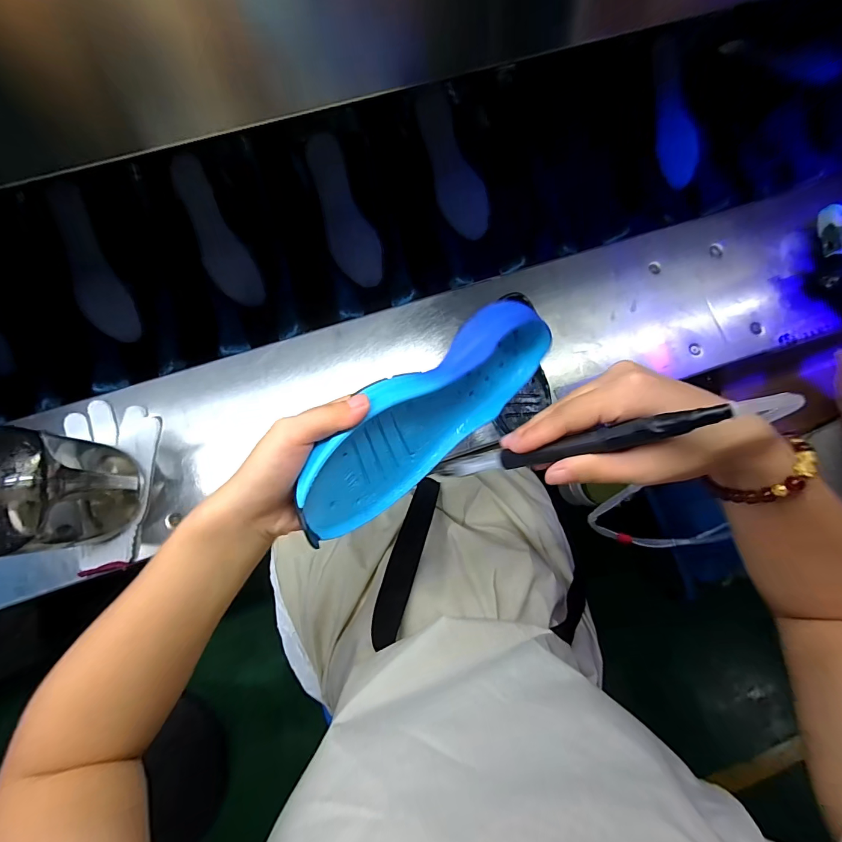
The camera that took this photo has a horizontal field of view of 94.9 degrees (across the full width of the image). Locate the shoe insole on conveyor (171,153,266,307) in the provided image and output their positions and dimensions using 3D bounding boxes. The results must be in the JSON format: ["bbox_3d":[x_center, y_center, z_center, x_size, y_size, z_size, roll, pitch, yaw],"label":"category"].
[{"bbox_3d":[-0.315,-0.284,0.594,0.067,0.029,0.226,-26,99,-6],"label":"shoe insole on conveyor"}]

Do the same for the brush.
[{"bbox_3d":[0.088,0.014,0.224,0.024,0.190,0.014,6,72,-43],"label":"brush"}]

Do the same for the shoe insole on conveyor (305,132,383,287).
[{"bbox_3d":[-0.120,-0.324,0.600,0.071,0.009,0.226,-18,98,1],"label":"shoe insole on conveyor"}]

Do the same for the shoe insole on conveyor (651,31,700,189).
[{"bbox_3d":[0.420,-0.514,0.646,0.073,0.017,0.224,-21,103,-12],"label":"shoe insole on conveyor"}]

